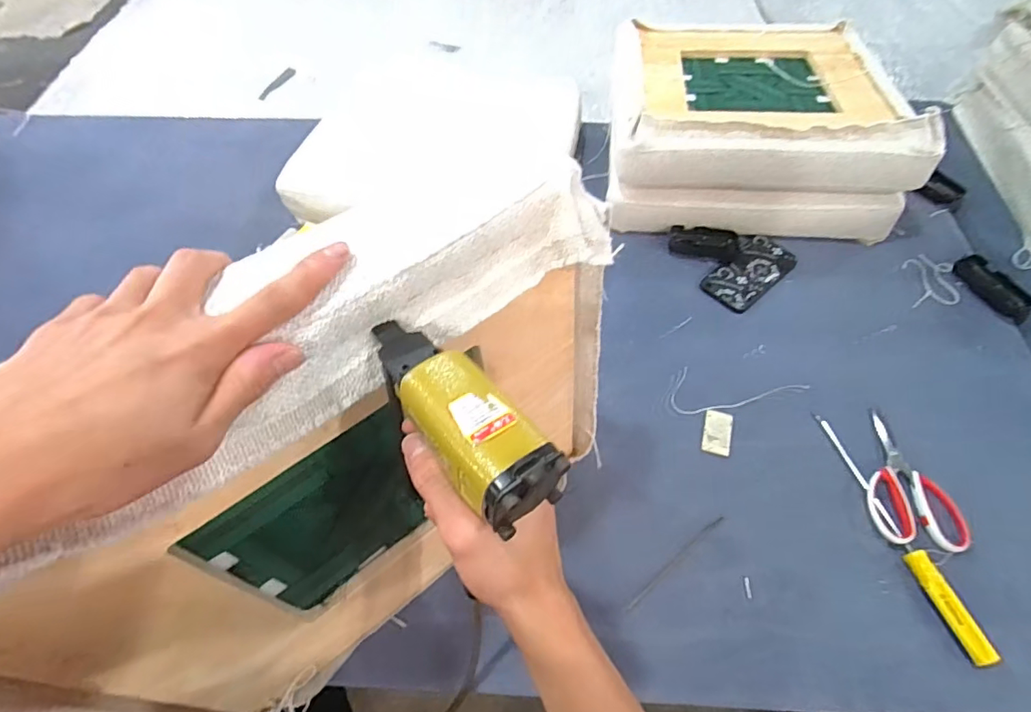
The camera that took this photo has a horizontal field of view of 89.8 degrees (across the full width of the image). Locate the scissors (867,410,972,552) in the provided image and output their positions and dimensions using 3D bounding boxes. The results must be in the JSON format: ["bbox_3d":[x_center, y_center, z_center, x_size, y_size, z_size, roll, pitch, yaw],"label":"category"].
[{"bbox_3d":[0.476,0.145,0.640,0.100,0.015,0.176,5,58,4],"label":"scissors"}]

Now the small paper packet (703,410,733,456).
[{"bbox_3d":[0.268,0.099,0.683,0.035,0.004,0.061,15,59,10],"label":"small paper packet"}]

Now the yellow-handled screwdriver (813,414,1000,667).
[{"bbox_3d":[0.440,0.194,0.601,0.016,0.018,0.290,-10,51,-7],"label":"yellow-handled screwdriver"}]

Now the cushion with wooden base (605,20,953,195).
[{"bbox_3d":[0.406,-0.454,0.900,0.454,0.103,0.433,4,58,4],"label":"cushion with wooden base"}]

